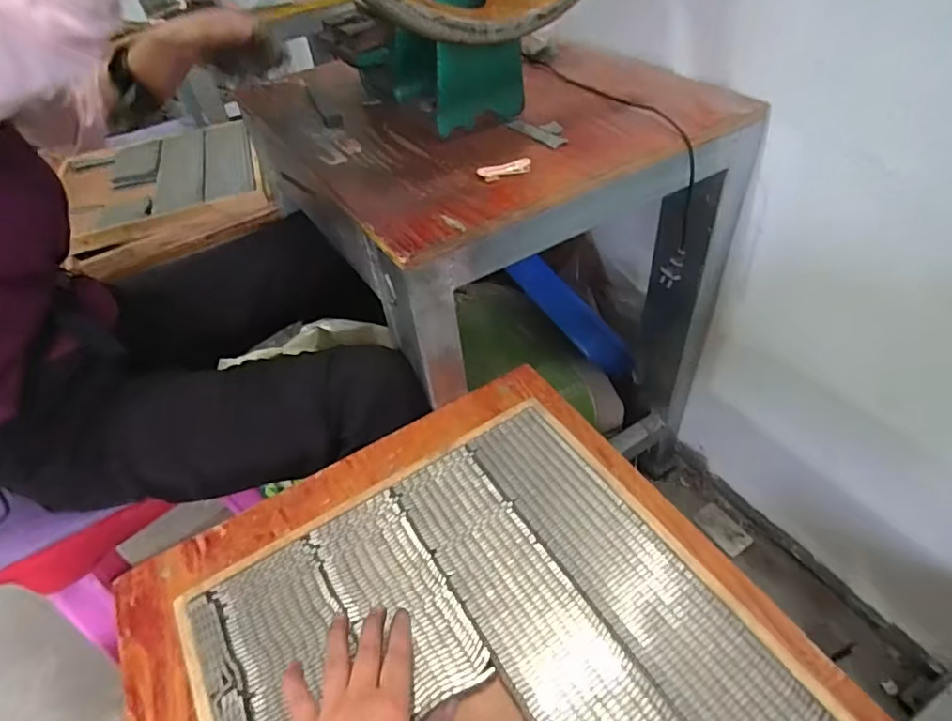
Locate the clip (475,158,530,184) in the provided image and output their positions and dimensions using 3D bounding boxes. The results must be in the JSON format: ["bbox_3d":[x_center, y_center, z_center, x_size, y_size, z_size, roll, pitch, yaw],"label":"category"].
[{"bbox_3d":[0.032,-0.205,0.596,0.058,0.011,0.018,-18,46,-11],"label":"clip"}]

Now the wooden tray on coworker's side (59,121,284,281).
[{"bbox_3d":[-0.601,-0.350,1.100,0.357,0.072,0.452,-25,47,-17],"label":"wooden tray on coworker's side"}]

